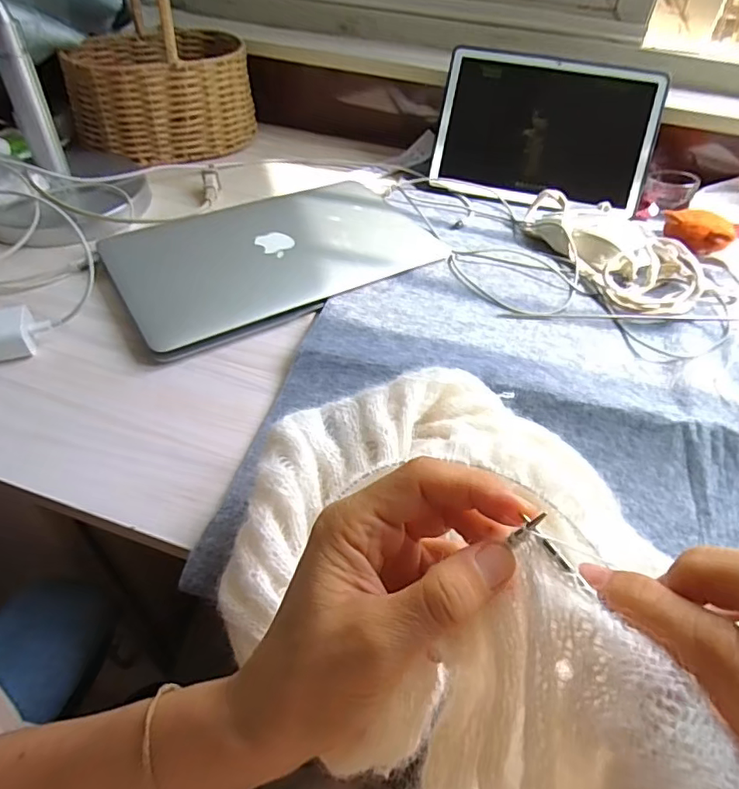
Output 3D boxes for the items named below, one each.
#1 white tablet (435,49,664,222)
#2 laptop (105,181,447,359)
[{"bbox_3d":[0.201,-0.303,0.617,0.239,0.151,0.014,15,12,8],"label":"white tablet"},{"bbox_3d":[-0.095,-0.145,0.533,0.296,0.015,0.194,-23,52,-23],"label":"laptop"}]

